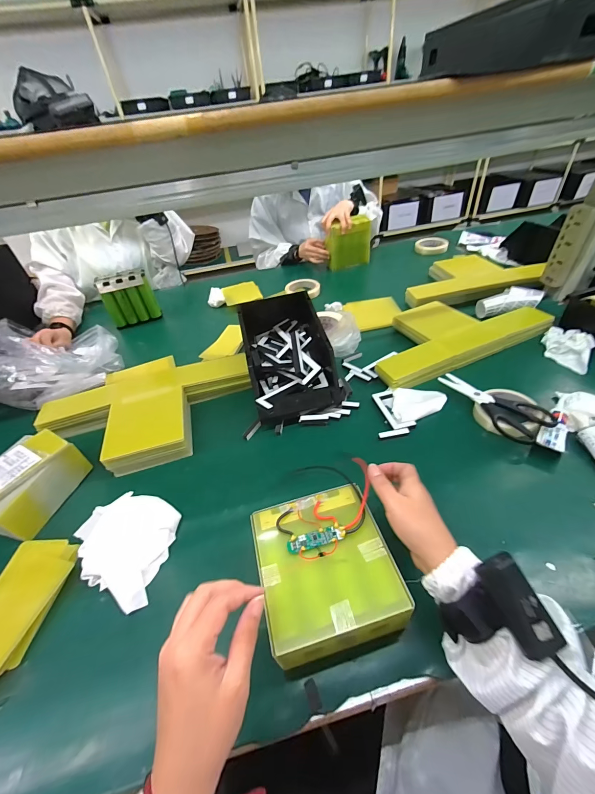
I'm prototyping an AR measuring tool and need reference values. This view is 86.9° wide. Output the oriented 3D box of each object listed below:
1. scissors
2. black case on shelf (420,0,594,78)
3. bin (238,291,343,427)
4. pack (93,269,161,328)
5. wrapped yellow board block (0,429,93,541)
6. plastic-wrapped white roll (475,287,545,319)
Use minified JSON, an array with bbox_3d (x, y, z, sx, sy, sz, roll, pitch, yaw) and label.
[{"bbox_3d":[0.347,0.007,0.559,0.099,0.017,0.187,-18,40,-19],"label":"scissors"},{"bbox_3d":[0.415,-0.552,0.480,0.297,0.068,0.271,-18,43,-12],"label":"black case on shelf"},{"bbox_3d":[-0.019,-0.090,0.622,0.169,0.102,0.277,-7,61,0],"label":"bin"},{"bbox_3d":[-0.497,-0.290,0.937,0.135,0.146,0.036,-21,44,-15],"label":"pack"},{"bbox_3d":[-0.420,0.134,0.493,0.087,0.082,0.145,13,46,21],"label":"wrapped yellow board block"},{"bbox_3d":[0.526,-0.236,0.783,0.139,0.045,0.068,-9,42,-2],"label":"plastic-wrapped white roll"}]

